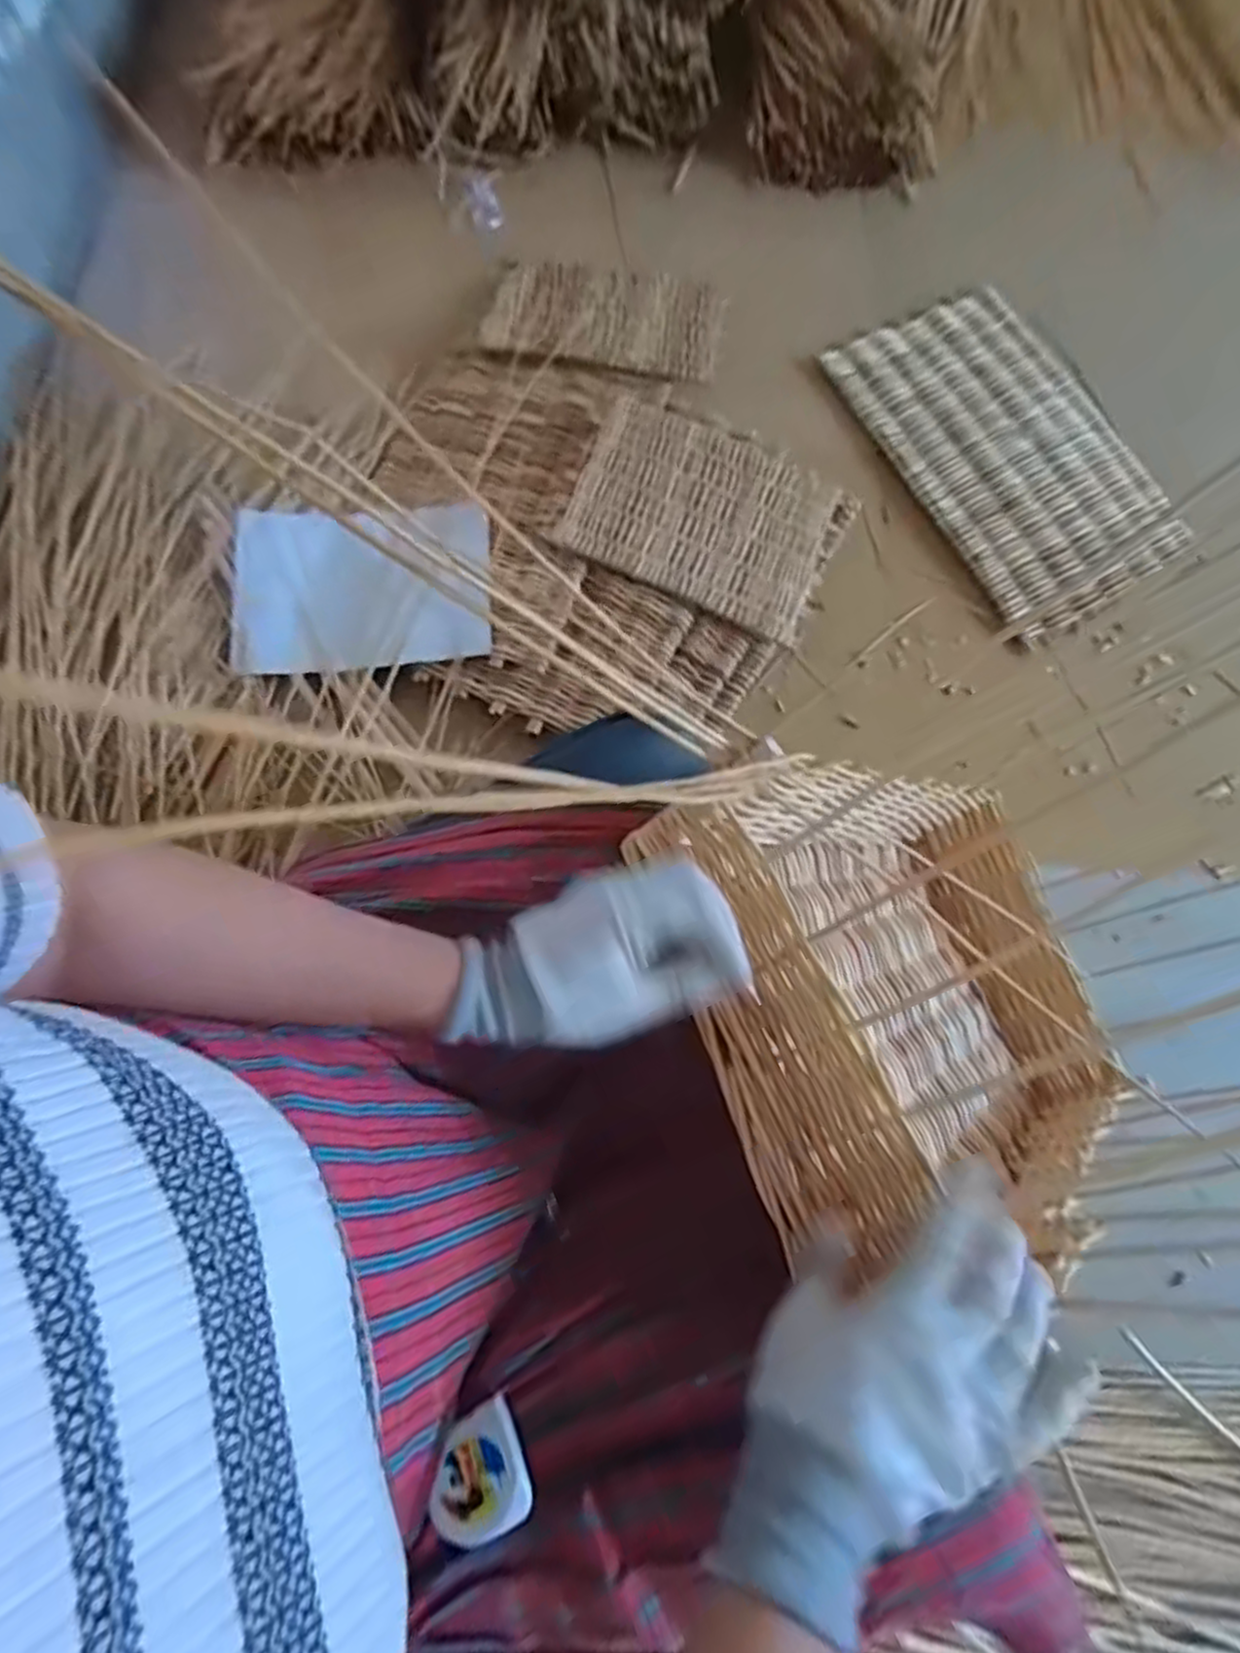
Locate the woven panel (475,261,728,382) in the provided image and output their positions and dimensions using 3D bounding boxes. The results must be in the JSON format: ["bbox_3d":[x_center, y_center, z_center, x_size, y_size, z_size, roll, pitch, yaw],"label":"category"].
[{"bbox_3d":[-0.022,-0.733,1.106,0.331,0.035,0.239,12,61,1],"label":"woven panel"}]

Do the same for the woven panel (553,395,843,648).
[{"bbox_3d":[0.110,-0.406,0.990,0.316,0.022,0.259,21,74,-3],"label":"woven panel"}]

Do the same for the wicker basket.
[{"bbox_3d":[0.266,0.138,0.653,0.135,0.551,0.335,-33,73,32],"label":"wicker basket"}]

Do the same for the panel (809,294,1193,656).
[{"bbox_3d":[0.551,-0.532,1.099,0.323,0.035,0.541,-23,75,-8],"label":"panel"}]

